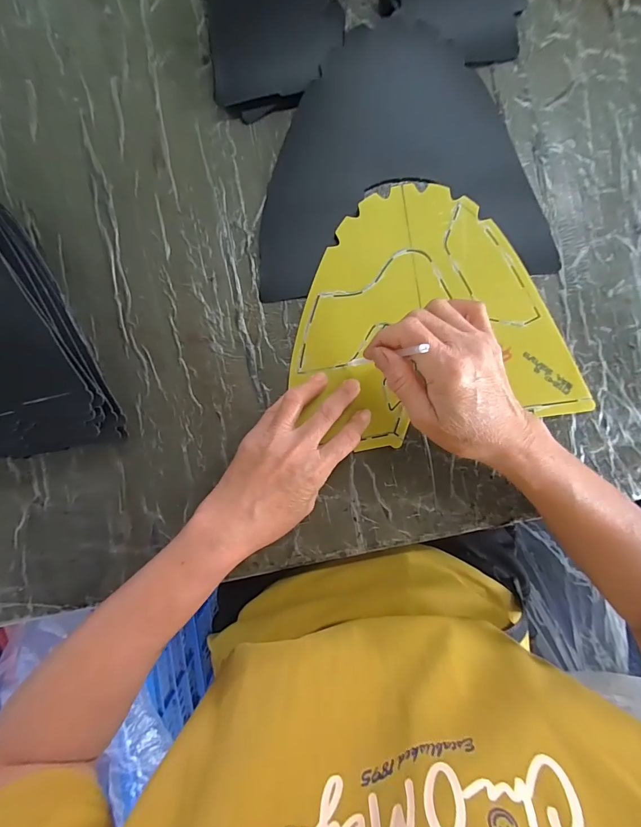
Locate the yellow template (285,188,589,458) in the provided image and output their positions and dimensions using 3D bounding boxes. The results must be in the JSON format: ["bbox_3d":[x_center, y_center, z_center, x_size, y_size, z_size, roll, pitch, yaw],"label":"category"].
[{"bbox_3d":[0.091,-0.085,0.331,0.232,0.007,0.209,-11,93,1],"label":"yellow template"}]

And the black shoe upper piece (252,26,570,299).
[{"bbox_3d":[0.067,-0.216,0.329,0.250,0.009,0.205,-6,95,-1],"label":"black shoe upper piece"}]

